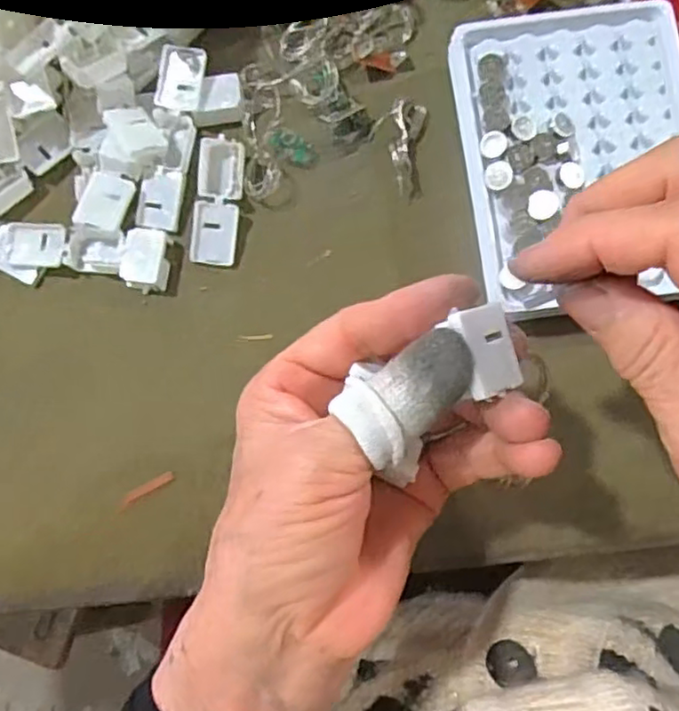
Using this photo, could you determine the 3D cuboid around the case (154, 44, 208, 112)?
[{"bbox_3d":[-0.072,-0.127,0.300,0.020,0.006,0.029,10,84,2],"label":"case"}]

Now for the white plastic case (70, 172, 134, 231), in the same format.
[{"bbox_3d":[-0.106,-0.068,0.295,0.021,0.009,0.027,18,72,-1],"label":"white plastic case"}]

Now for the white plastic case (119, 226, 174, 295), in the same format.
[{"bbox_3d":[-0.086,-0.043,0.293,0.018,0.015,0.027,9,84,2],"label":"white plastic case"}]

